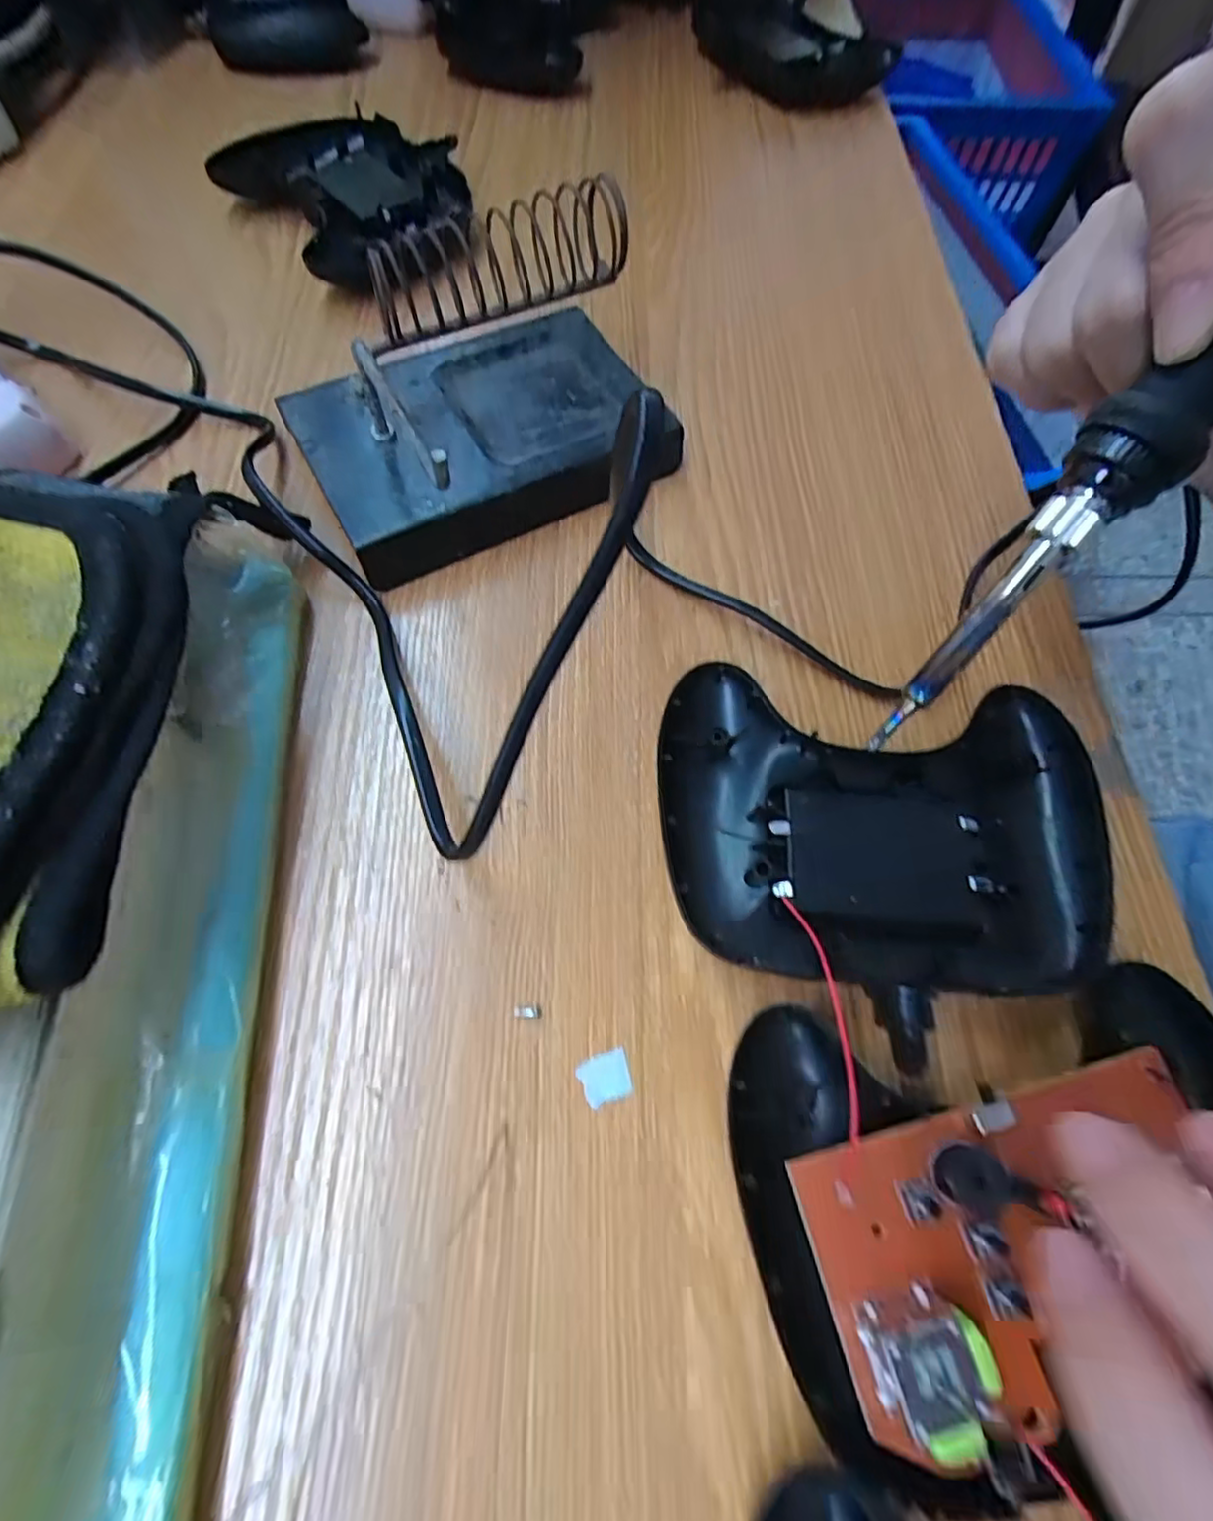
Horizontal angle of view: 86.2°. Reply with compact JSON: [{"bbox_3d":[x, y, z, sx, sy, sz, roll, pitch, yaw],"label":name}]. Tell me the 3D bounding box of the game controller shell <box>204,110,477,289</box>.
[{"bbox_3d":[-0.118,-0.274,0.316,0.101,0.026,0.112,-38,70,-16],"label":"game controller shell"}]

